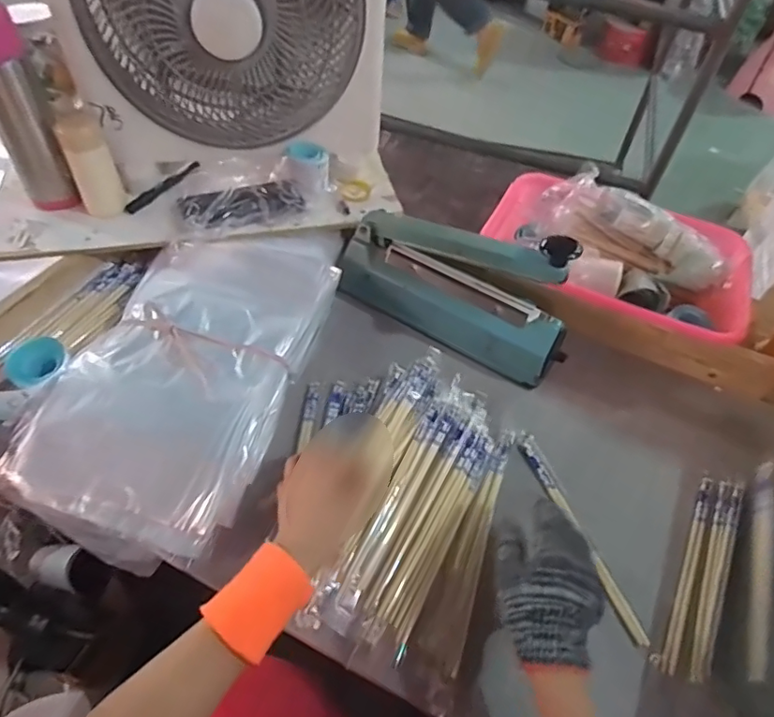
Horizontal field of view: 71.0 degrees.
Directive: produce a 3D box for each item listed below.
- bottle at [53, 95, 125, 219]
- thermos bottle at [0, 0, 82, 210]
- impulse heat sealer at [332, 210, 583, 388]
[{"bbox_3d":[-0.379,-0.253,0.690,0.050,0.141,0.040,-23,56,-21],"label":"bottle"},{"bbox_3d":[-0.439,-0.296,0.651,0.063,0.235,0.057,-26,58,-23],"label":"thermos bottle"},{"bbox_3d":[0.079,-0.094,0.675,0.303,0.159,0.087,31,55,19],"label":"impulse heat sealer"}]

